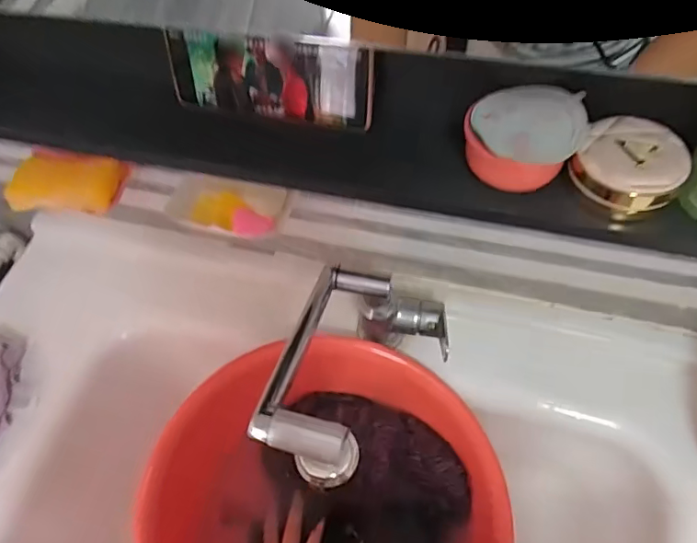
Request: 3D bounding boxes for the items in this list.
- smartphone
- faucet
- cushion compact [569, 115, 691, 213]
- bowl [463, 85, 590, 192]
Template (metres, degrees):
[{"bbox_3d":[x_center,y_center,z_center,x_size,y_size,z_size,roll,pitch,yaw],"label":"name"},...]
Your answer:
[{"bbox_3d":[-0.062,-0.151,0.430,0.167,0.064,0.009,11,44,13],"label":"smartphone"},{"bbox_3d":[0.007,0.079,0.493,0.119,0.096,0.259,22,30,17],"label":"faucet"},{"bbox_3d":[0.196,-0.074,0.380,0.068,0.033,0.060,25,62,18],"label":"cushion compact"},{"bbox_3d":[0.122,-0.092,0.384,0.080,0.045,0.071,-29,60,-15],"label":"bowl"}]

